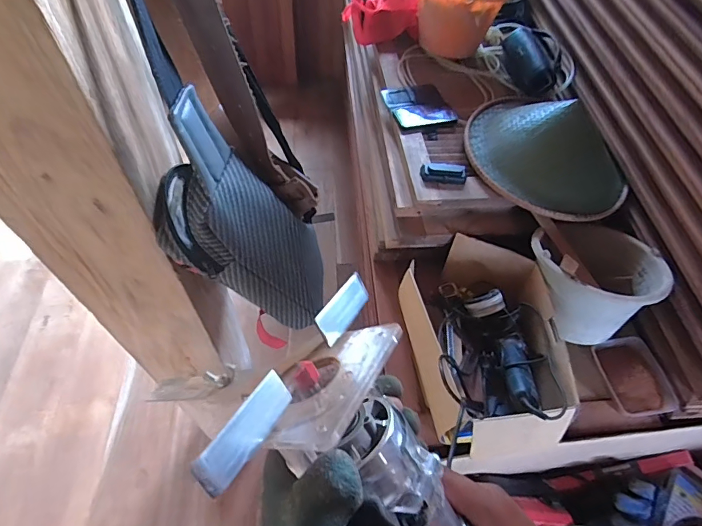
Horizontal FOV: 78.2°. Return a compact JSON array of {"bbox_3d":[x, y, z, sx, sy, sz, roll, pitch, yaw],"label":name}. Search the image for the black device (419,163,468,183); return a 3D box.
[{"bbox_3d":[0.227,-0.222,1.065,0.110,0.033,0.041,10,56,3],"label":"black device"}]

